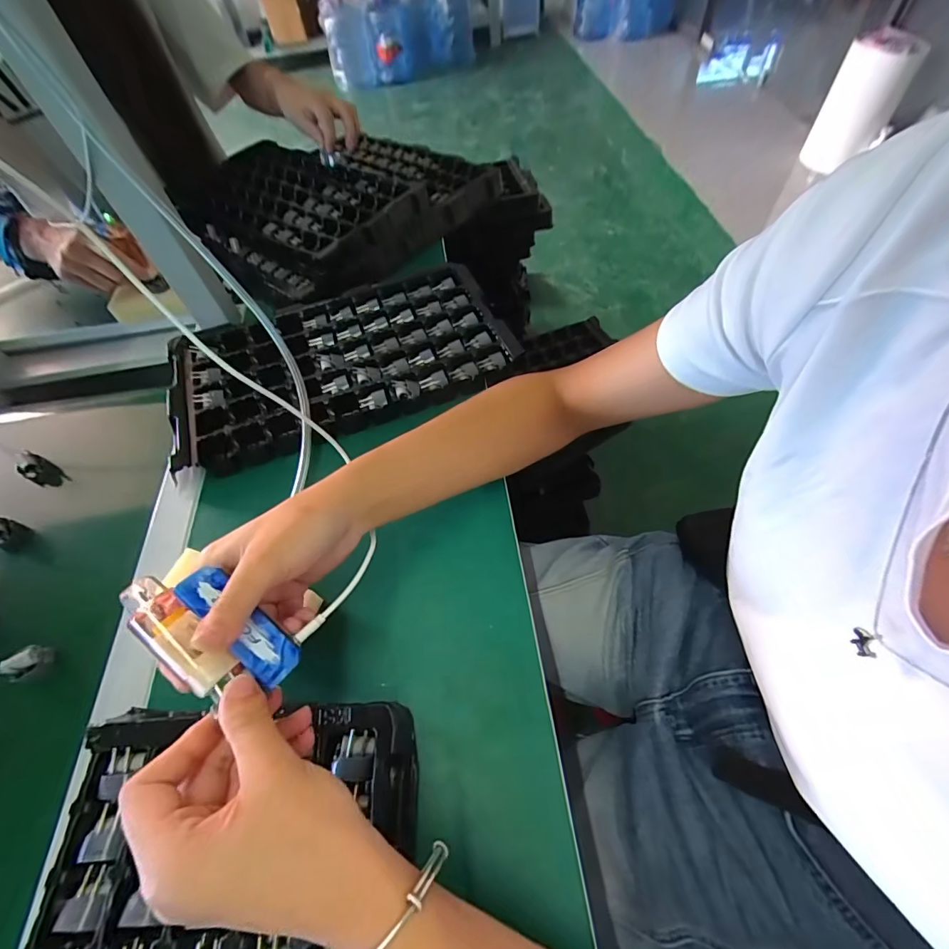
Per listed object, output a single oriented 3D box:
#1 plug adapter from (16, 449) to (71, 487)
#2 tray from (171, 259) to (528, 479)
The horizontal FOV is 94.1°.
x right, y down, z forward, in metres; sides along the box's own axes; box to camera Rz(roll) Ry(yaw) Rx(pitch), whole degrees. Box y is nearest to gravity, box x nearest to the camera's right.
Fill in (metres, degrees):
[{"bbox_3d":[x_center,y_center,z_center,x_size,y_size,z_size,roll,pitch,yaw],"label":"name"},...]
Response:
[{"bbox_3d":[-0.466,-0.003,0.475,0.015,0.048,0.025,23,61,18],"label":"plug adapter"},{"bbox_3d":[-0.150,-0.139,0.501,0.362,0.051,0.202,-21,57,-9],"label":"tray"}]

